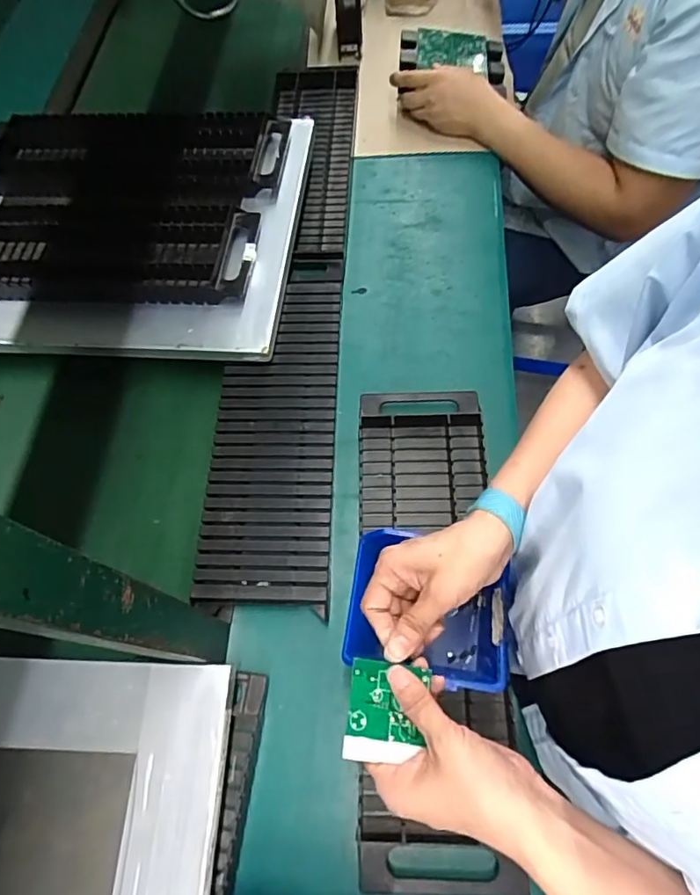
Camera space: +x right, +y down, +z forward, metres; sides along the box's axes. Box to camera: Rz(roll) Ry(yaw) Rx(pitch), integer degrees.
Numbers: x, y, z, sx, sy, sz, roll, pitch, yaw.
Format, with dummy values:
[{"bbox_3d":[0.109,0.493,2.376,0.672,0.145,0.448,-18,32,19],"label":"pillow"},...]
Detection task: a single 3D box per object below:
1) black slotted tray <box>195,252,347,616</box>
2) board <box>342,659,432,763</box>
[{"bbox_3d":[-0.081,-0.049,0.617,0.133,0.032,0.453,0,65,4],"label":"black slotted tray"},{"bbox_3d":[0.021,0.163,0.328,0.046,0.007,0.055,5,67,0],"label":"board"}]

